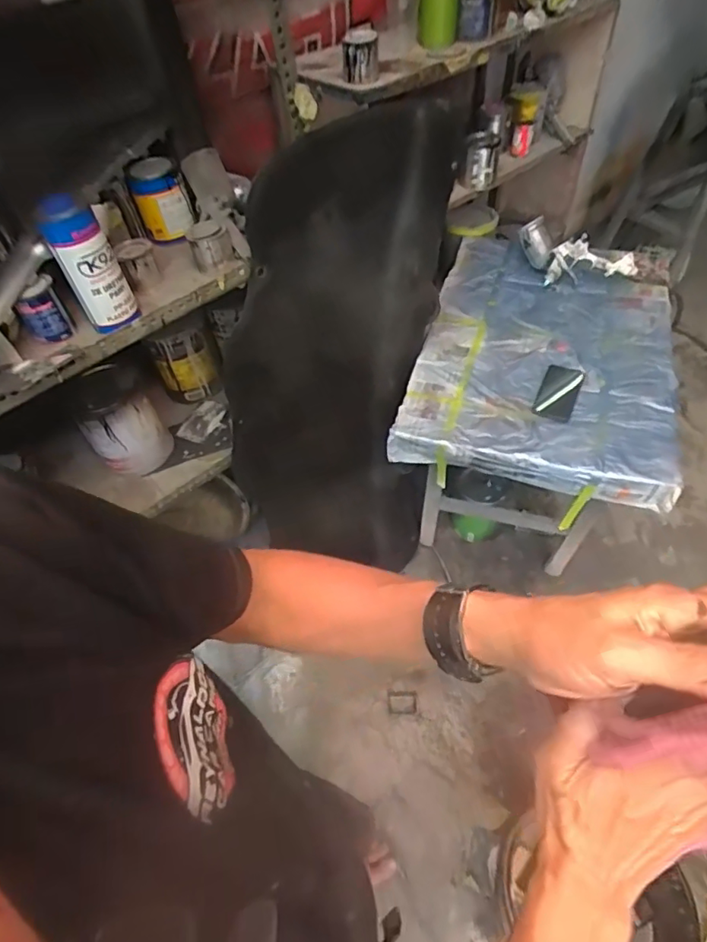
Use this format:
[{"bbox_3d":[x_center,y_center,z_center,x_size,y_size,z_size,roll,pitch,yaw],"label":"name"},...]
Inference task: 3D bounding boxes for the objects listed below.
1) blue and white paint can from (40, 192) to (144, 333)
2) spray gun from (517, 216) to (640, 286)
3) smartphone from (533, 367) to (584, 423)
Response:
[{"bbox_3d":[-0.417,-0.322,0.864,0.088,0.208,0.071,-22,51,-12],"label":"blue and white paint can"},{"bbox_3d":[0.591,-0.564,1.447,0.312,0.129,0.109,14,50,17],"label":"spray gun"},{"bbox_3d":[0.474,-0.181,1.256,0.089,0.015,0.189,19,52,21],"label":"smartphone"}]

